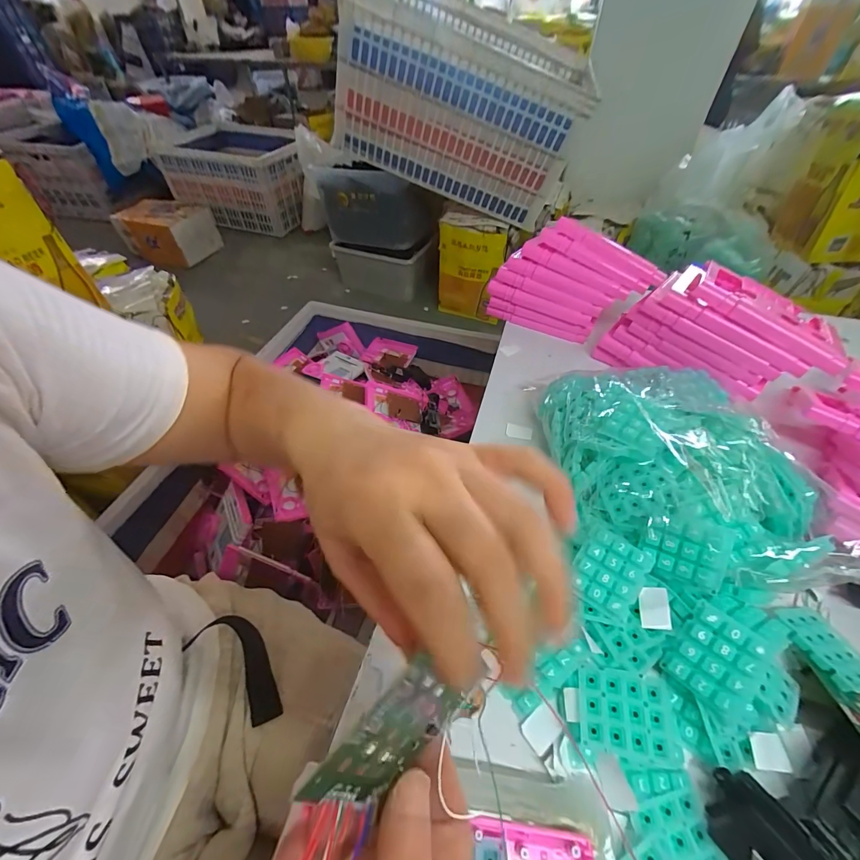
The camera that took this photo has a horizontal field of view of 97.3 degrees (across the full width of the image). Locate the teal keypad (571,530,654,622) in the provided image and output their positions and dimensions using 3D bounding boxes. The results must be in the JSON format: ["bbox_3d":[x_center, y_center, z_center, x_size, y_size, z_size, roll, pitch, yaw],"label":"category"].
[{"bbox_3d":[0.141,0.112,0.298,0.048,0.007,0.057,29,76,21],"label":"teal keypad"}]

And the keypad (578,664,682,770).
[{"bbox_3d":[0.139,0.199,0.265,0.065,0.008,0.048,8,50,7],"label":"keypad"}]

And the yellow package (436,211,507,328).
[{"bbox_3d":[0.170,-0.671,1.610,0.283,0.432,0.081,26,55,21],"label":"yellow package"}]

